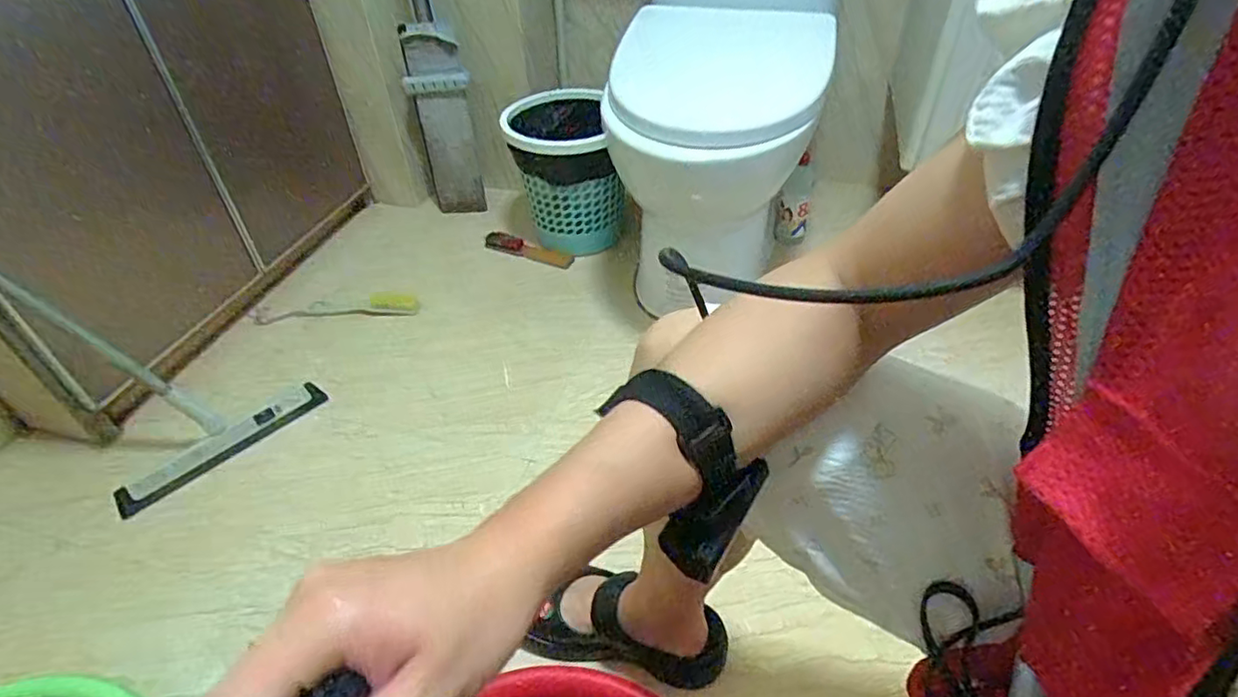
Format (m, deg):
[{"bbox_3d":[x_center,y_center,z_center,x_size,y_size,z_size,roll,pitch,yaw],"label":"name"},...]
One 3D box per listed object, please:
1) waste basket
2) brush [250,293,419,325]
[{"bbox_3d":[-0.117,-0.354,1.296,0.211,0.287,0.237,-11,42,-9],"label":"waste basket"},{"bbox_3d":[-0.555,-0.076,1.194,0.313,0.027,0.061,-8,45,-7],"label":"brush"}]

